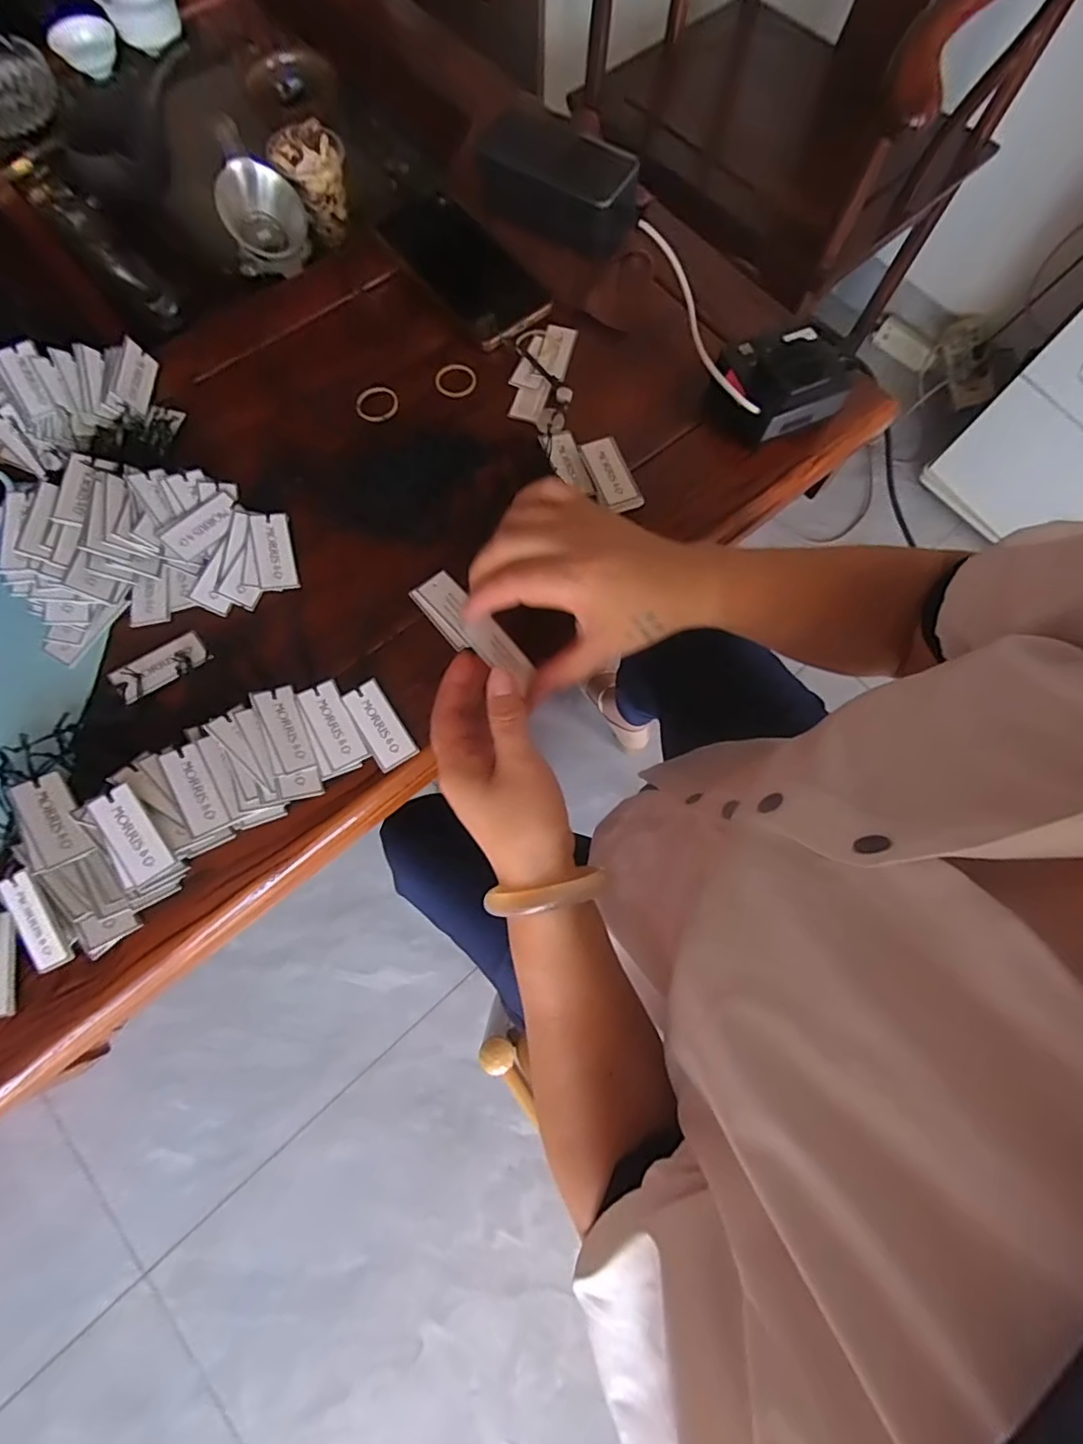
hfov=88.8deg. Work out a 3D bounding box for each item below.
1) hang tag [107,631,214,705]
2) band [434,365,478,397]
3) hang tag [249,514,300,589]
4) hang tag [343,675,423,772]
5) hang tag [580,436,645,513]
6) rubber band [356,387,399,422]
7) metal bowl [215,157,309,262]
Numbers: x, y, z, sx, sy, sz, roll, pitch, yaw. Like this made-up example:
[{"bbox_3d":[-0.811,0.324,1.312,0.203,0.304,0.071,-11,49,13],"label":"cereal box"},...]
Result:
[{"bbox_3d":[-0.253,-0.038,0.368,0.058,0.004,0.027,-37,77,-19],"label":"hang tag"},{"bbox_3d":[-0.068,-0.273,0.441,0.033,0.004,0.031,14,74,2],"label":"band"},{"bbox_3d":[-0.189,-0.121,0.391,0.024,0.004,0.055,-11,82,-20],"label":"hang tag"},{"bbox_3d":[-0.105,0.002,0.361,0.026,0.004,0.057,-32,84,-7],"label":"hang tag"},{"bbox_3d":[0.052,-0.182,0.406,0.026,0.009,0.057,-20,76,-7],"label":"hang tag"},{"bbox_3d":[-0.129,-0.250,0.434,0.033,0.004,0.033,1,74,-2],"label":"rubber band"},{"bbox_3d":[-0.242,-0.446,0.486,0.061,0.059,0.072,12,74,1],"label":"metal bowl"}]

